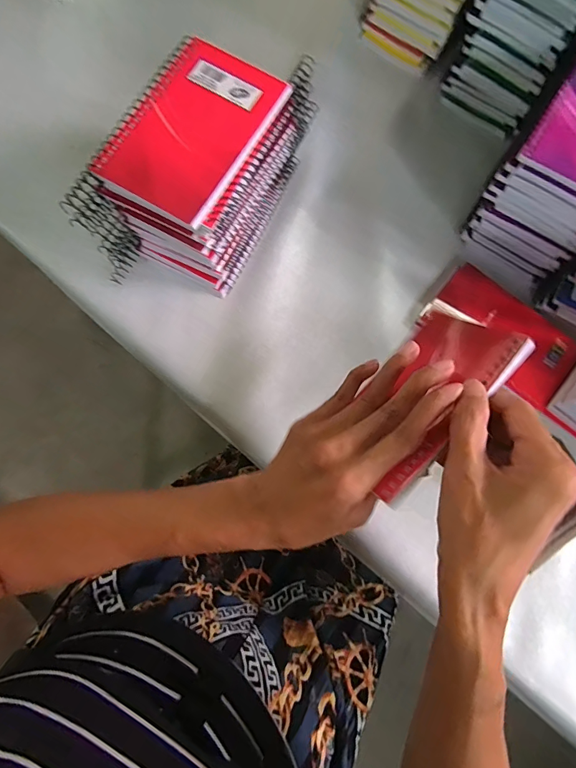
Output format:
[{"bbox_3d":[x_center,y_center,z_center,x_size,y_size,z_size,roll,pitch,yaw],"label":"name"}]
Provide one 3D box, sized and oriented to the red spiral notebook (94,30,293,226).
[{"bbox_3d":[-0.066,-0.178,0.289,0.085,0.007,0.131,29,77,5],"label":"red spiral notebook"}]

